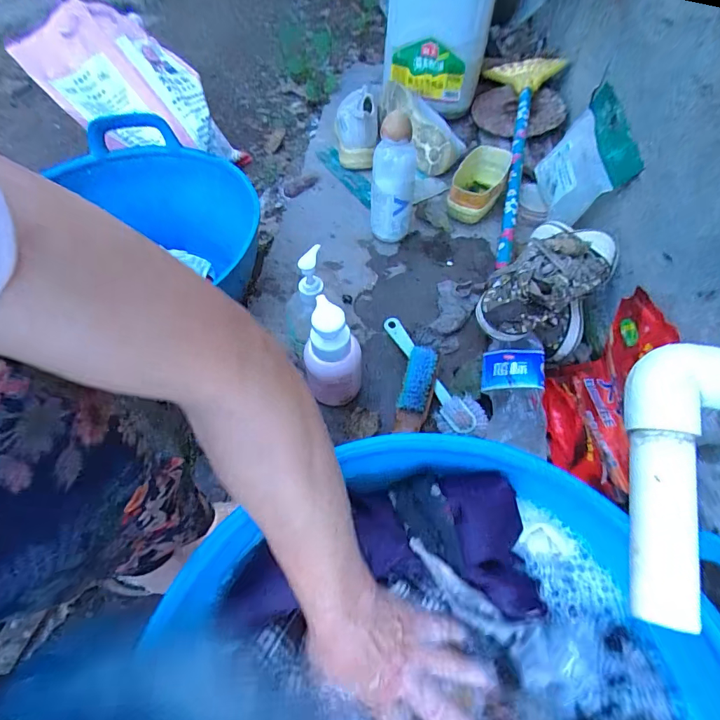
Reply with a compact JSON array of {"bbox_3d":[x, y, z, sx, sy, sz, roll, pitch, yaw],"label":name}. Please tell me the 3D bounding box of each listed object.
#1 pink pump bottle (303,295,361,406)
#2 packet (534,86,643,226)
[{"bbox_3d":[-0.033,-0.003,0.502,0.063,0.161,0.061,-11,59,-9],"label":"pink pump bottle"},{"bbox_3d":[0.354,-0.324,0.681,0.028,0.160,0.233,25,55,-19],"label":"packet"}]

